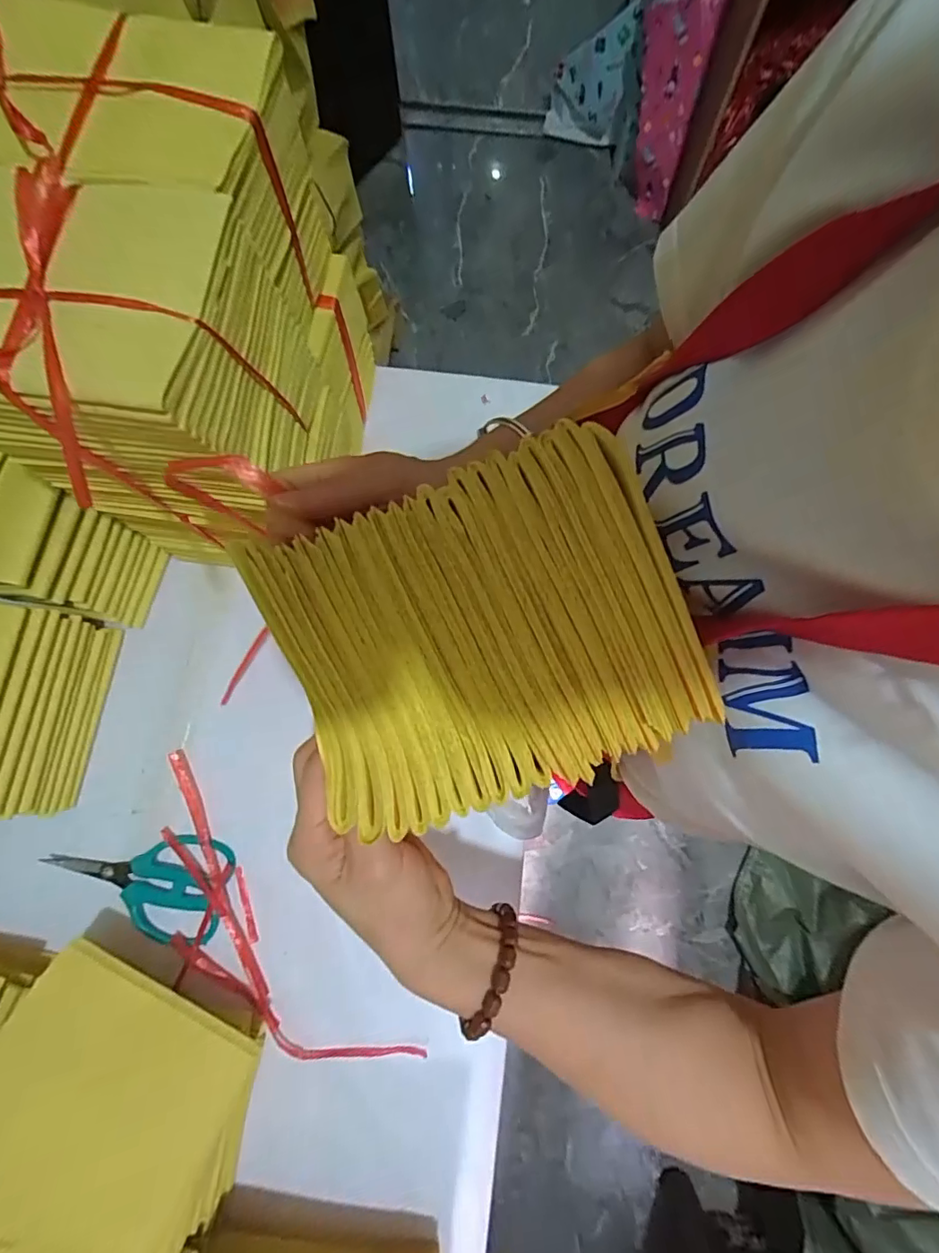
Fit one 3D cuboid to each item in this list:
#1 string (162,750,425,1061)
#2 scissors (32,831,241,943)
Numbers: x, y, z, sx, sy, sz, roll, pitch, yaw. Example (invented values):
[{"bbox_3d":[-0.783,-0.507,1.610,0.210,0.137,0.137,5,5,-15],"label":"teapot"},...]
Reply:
[{"bbox_3d":[-0.181,0.251,0.411,0.094,0.017,0.310,-41,80,-8],"label":"string"},{"bbox_3d":[-0.278,0.217,0.425,0.152,0.007,0.079,2,77,1],"label":"scissors"}]

